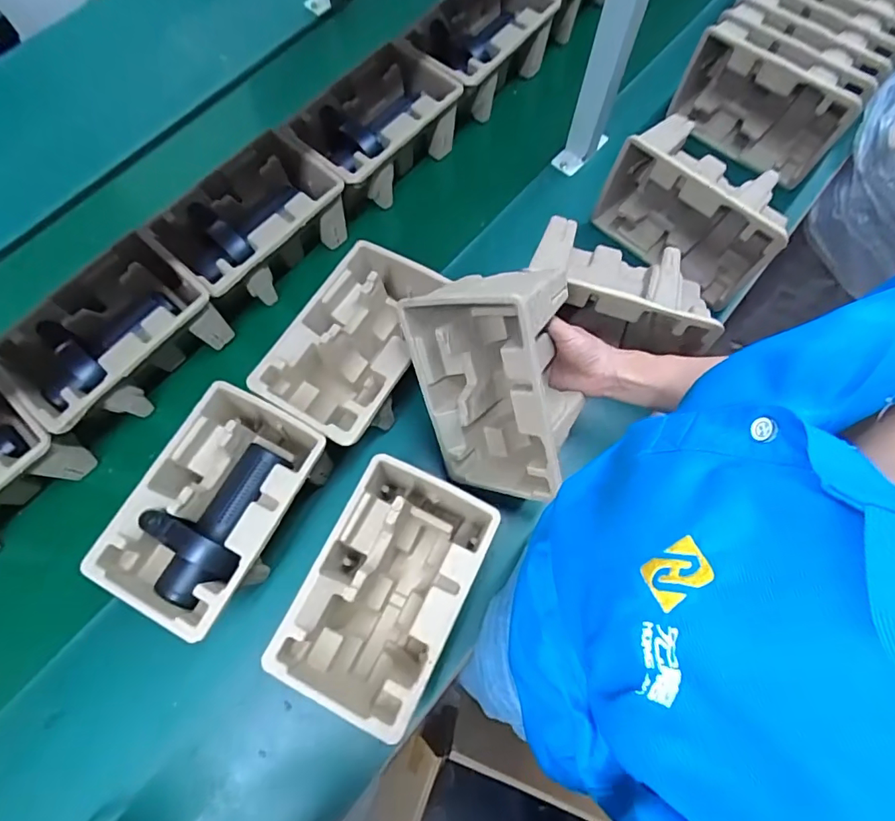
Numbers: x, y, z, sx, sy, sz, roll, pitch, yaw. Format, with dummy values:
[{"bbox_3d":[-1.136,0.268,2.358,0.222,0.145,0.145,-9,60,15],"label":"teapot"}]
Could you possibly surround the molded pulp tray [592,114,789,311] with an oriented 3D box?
[{"bbox_3d":[0.327,-0.267,0.667,0.226,0.151,0.114,42,75,12],"label":"molded pulp tray"}]

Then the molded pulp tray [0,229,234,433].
[{"bbox_3d":[-0.400,-0.081,0.617,0.140,0.101,0.231,39,75,11],"label":"molded pulp tray"}]

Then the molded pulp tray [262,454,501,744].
[{"bbox_3d":[-0.059,0.185,0.530,0.144,0.113,0.225,25,73,7],"label":"molded pulp tray"}]

